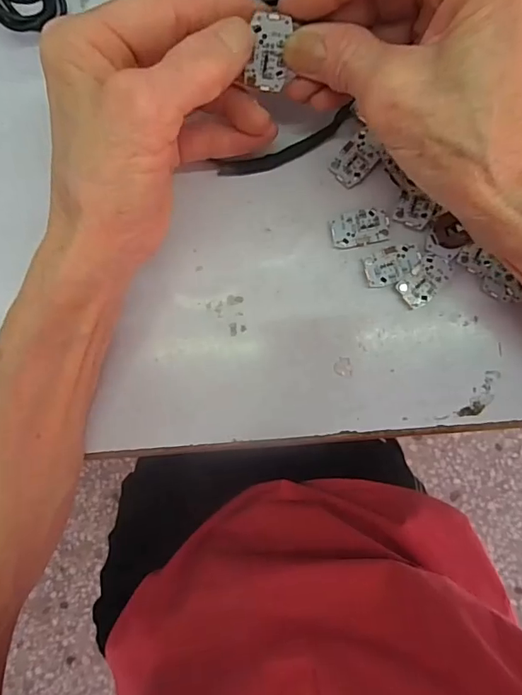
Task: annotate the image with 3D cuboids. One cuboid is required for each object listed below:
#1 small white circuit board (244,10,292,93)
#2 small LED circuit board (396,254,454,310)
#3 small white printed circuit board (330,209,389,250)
[{"bbox_3d":[0.003,-0.122,0.198,0.016,0.031,0.004,18,57,3],"label":"small white circuit board"},{"bbox_3d":[0.084,-0.034,0.243,0.017,0.004,0.029,44,92,2],"label":"small LED circuit board"},{"bbox_3d":[0.051,-0.061,0.244,0.029,0.004,0.018,-8,90,3],"label":"small white printed circuit board"}]

